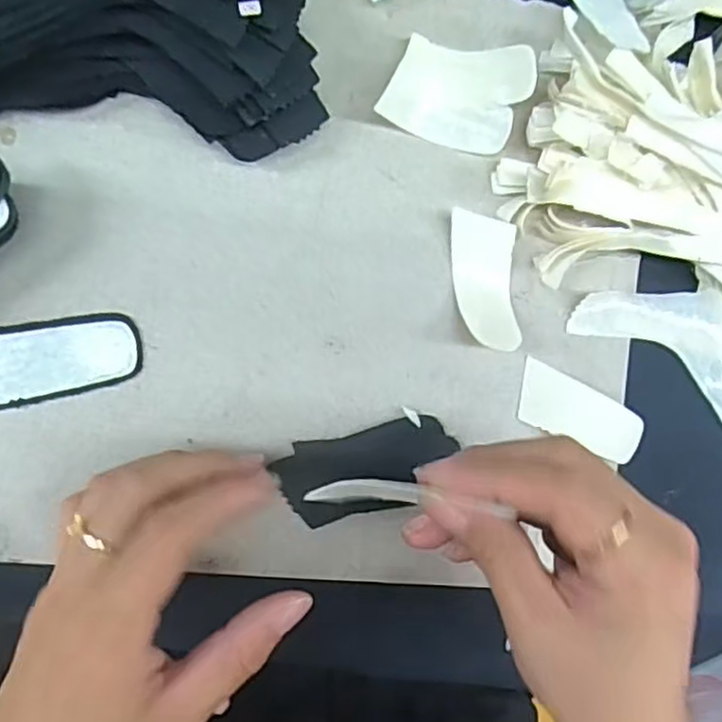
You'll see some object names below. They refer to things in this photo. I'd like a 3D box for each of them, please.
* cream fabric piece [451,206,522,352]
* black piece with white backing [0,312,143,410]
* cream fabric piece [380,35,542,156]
[{"bbox_3d":[0.055,-0.036,0.309,0.028,0.014,0.060,-1,91,-8],"label":"cream fabric piece"},{"bbox_3d":[-0.129,-0.002,0.285,0.072,0.005,0.033,-12,92,-8],"label":"black piece with white backing"},{"bbox_3d":[0.041,-0.116,0.303,0.061,0.020,0.044,11,89,-8],"label":"cream fabric piece"}]

